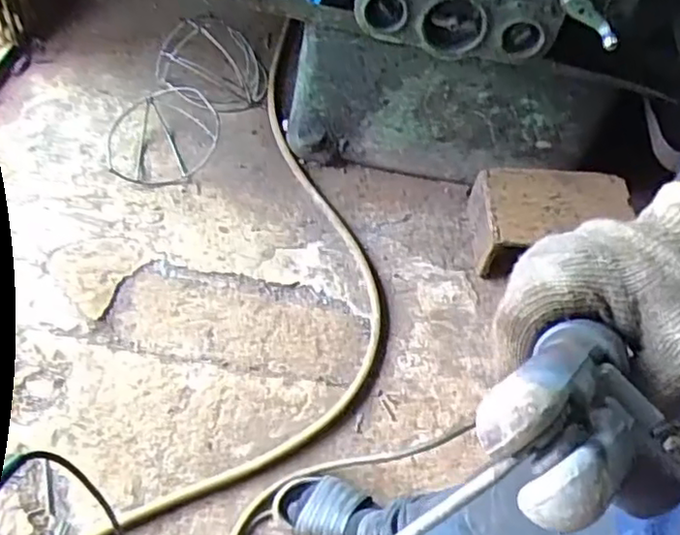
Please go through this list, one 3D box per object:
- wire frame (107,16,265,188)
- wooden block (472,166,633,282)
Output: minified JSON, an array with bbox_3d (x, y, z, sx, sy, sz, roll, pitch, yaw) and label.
[{"bbox_3d":[-0.340,-0.380,1.491,0.260,0.092,0.469,20,55,5],"label":"wire frame"},{"bbox_3d":[0.426,-0.081,1.365,0.301,0.145,0.207,5,55,-6],"label":"wooden block"}]

